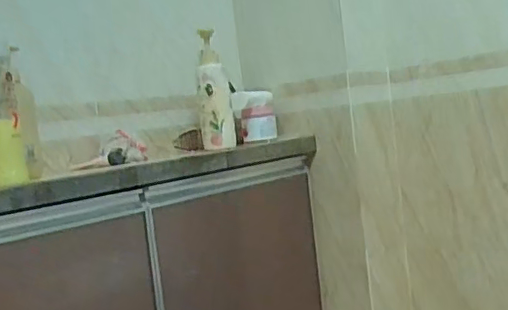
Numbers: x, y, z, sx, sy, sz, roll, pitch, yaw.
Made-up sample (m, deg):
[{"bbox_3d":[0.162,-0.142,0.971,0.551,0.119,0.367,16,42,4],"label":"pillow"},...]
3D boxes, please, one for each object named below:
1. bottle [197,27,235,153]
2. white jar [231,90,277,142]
[{"bbox_3d":[-0.074,-0.117,1.042,0.061,0.205,0.080,-7,4,-3],"label":"bottle"},{"bbox_3d":[0.003,-0.078,1.133,0.080,0.093,0.084,-7,4,2],"label":"white jar"}]

